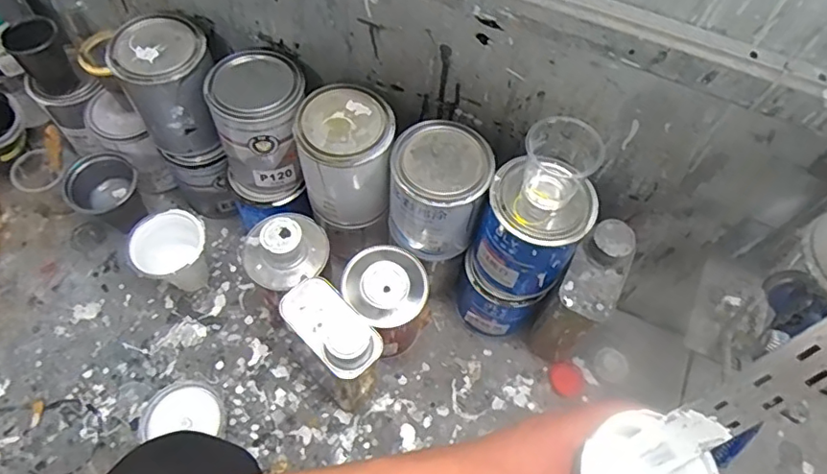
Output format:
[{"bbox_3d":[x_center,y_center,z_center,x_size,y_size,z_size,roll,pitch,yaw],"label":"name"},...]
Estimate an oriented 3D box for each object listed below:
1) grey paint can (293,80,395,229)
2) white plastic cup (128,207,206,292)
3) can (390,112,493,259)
[{"bbox_3d":[-0.078,-0.093,0.665,0.105,0.137,0.109,-3,62,-5],"label":"grey paint can"},{"bbox_3d":[-0.310,0.030,0.752,0.084,0.117,0.079,2,61,-3],"label":"white plastic cup"},{"bbox_3d":[0.025,-0.049,0.648,0.100,0.137,0.107,2,61,-3],"label":"can"}]

